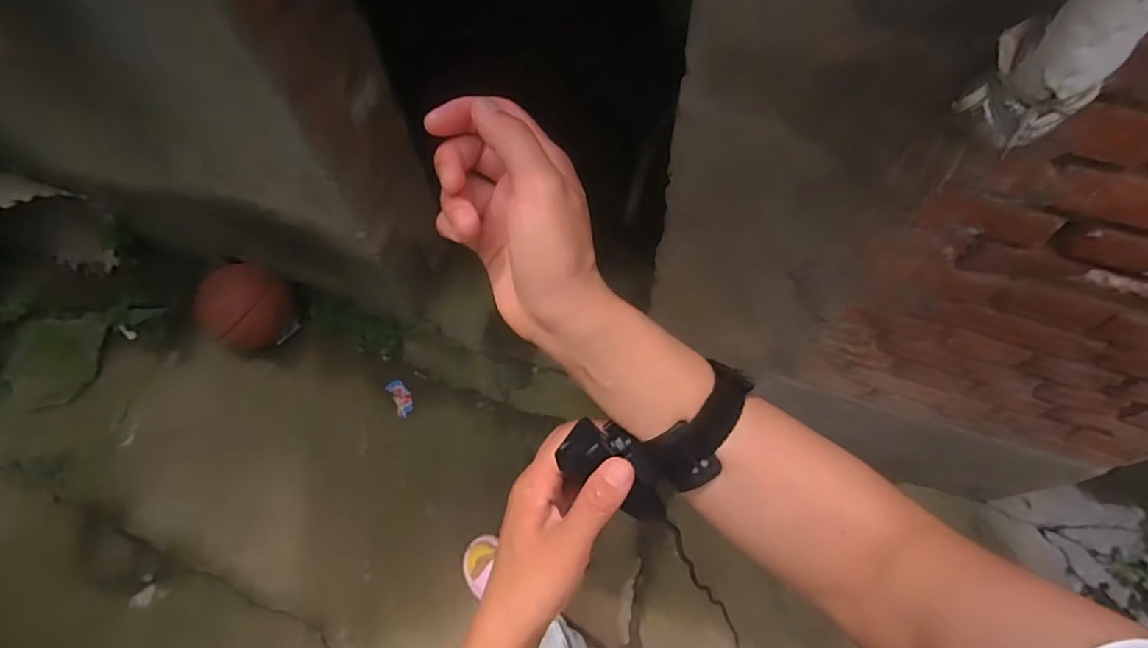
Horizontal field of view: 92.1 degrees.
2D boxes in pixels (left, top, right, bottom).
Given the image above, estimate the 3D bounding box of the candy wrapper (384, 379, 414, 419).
[{"bbox_3d":[-0.457,0.193,1.464,0.051,0.014,0.113,-30,66,-12],"label":"candy wrapper"}]

